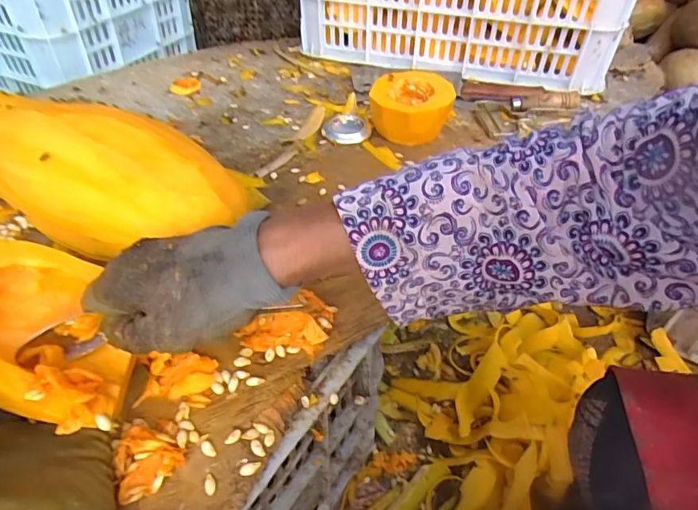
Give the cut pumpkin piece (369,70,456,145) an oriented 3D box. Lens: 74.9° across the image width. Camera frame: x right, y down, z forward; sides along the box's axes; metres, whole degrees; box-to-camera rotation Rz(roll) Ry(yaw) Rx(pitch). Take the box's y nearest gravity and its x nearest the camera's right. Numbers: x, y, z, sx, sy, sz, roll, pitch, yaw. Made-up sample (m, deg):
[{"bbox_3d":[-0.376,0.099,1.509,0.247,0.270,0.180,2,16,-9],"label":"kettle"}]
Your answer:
[{"bbox_3d":[0.075,-0.180,0.561,0.097,0.061,0.082,1,43,-1],"label":"cut pumpkin piece"}]

